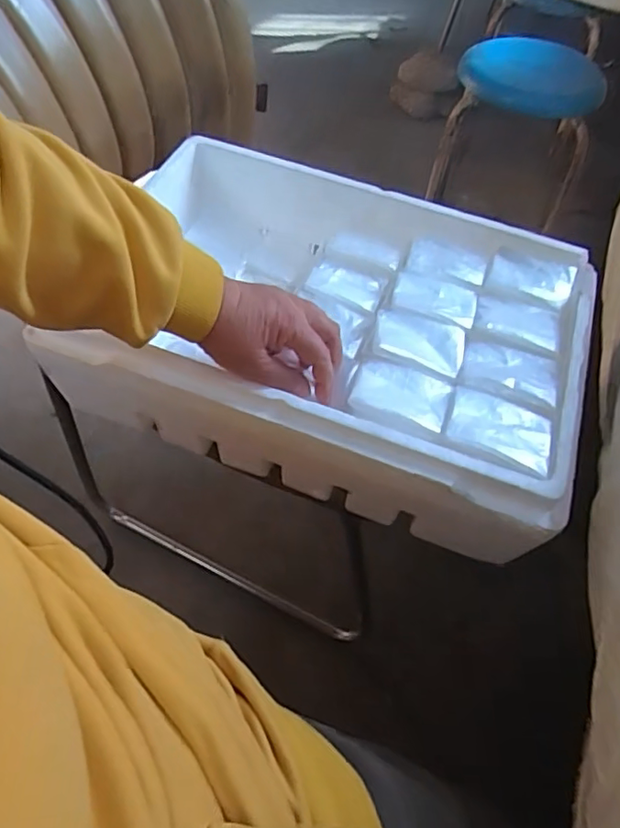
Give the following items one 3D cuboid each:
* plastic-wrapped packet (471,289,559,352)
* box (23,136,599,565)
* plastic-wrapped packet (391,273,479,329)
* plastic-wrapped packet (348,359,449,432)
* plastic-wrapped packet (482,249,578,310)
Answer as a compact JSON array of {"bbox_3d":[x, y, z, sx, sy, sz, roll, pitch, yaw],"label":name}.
[{"bbox_3d":[0.202,-0.093,0.554,0.079,0.012,0.059,20,58,11],"label":"plastic-wrapped packet"},{"bbox_3d":[0.027,-0.085,0.580,0.459,0.133,0.310,16,58,12],"label":"box"},{"bbox_3d":[0.125,-0.114,0.571,0.080,0.015,0.061,16,57,8],"label":"plastic-wrapped packet"},{"bbox_3d":[0.078,-0.019,0.488,0.080,0.021,0.063,16,57,9],"label":"plastic-wrapped packet"},{"bbox_3d":[0.225,-0.138,0.585,0.084,0.016,0.059,22,58,12],"label":"plastic-wrapped packet"}]

